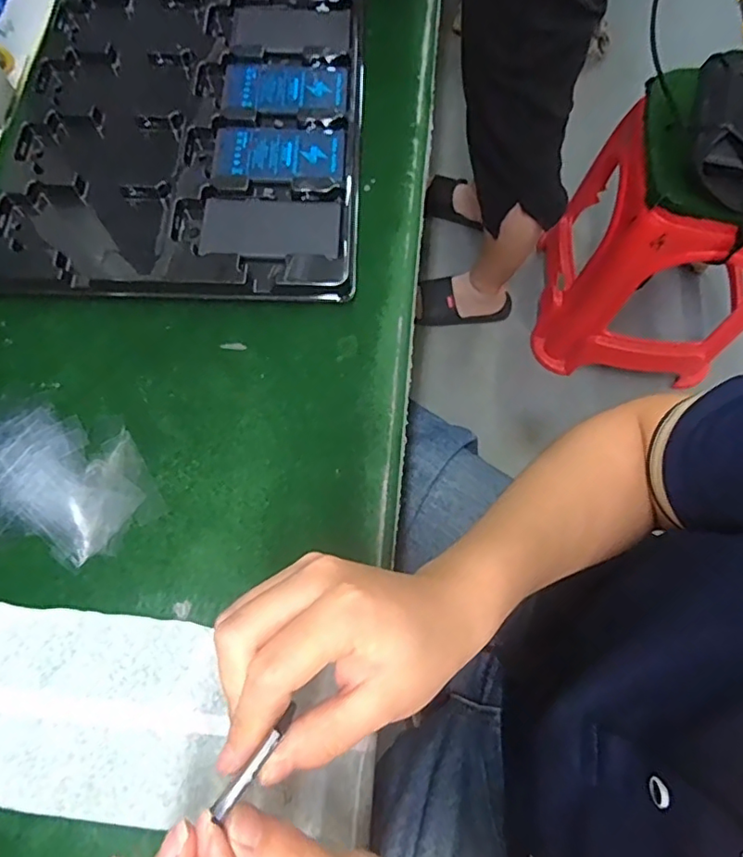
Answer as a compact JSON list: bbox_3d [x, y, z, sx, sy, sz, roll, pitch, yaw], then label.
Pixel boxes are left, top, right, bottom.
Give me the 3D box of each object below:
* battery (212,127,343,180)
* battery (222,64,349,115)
[{"bbox_3d":[-0.062,-0.187,0.377,0.084,0.004,0.043,4,70,0],"label":"battery"},{"bbox_3d":[-0.061,-0.242,0.396,0.086,0.004,0.042,3,70,0],"label":"battery"}]

